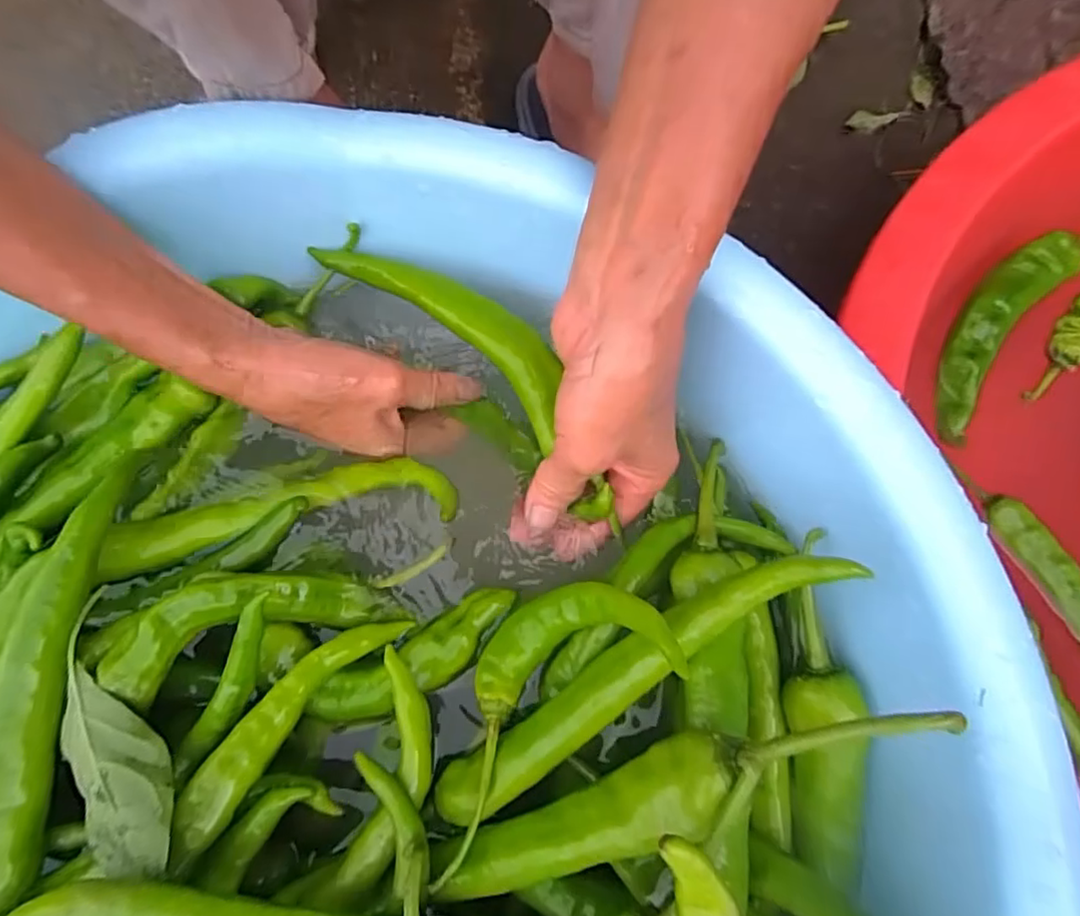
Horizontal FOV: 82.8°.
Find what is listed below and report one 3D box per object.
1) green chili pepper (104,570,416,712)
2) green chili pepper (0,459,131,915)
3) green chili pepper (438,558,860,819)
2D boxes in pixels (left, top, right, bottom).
[{"bbox_3d":[-0.121,0.071,0.266,0.117,0.021,0.040,-7,69,-27],"label":"green chili pepper"},{"bbox_3d":[-0.199,0.084,0.250,0.022,0.029,0.166,0,71,1],"label":"green chili pepper"},{"bbox_3d":[0.035,0.088,0.243,0.185,0.018,0.024,-37,74,7],"label":"green chili pepper"}]

